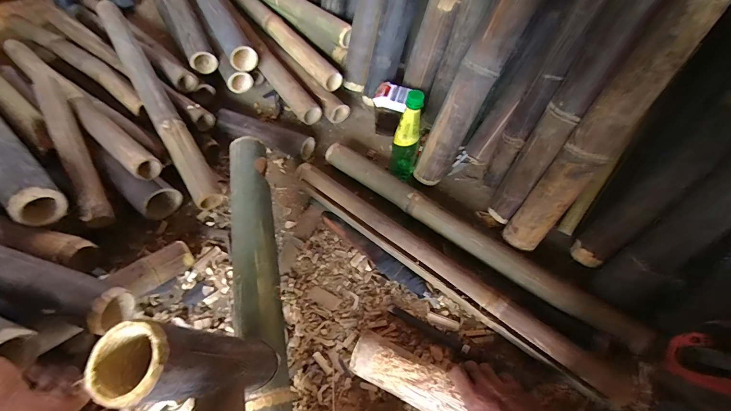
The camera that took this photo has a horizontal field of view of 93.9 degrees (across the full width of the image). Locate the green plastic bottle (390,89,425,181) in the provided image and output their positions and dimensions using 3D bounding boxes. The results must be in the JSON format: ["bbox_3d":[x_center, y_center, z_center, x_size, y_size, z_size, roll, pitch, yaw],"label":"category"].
[{"bbox_3d":[0.084,-0.139,0.707,0.061,0.235,0.056,11,55,5],"label":"green plastic bottle"}]

